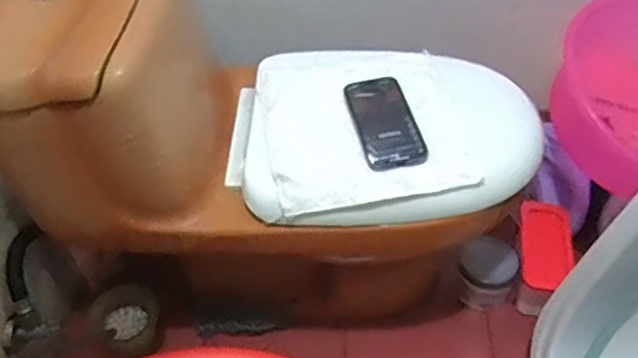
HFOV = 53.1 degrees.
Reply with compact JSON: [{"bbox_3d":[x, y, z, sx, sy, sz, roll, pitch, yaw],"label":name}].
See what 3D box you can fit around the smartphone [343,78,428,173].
[{"bbox_3d":[0.088,-0.077,0.864,0.080,0.017,0.160,-10,49,-8],"label":"smartphone"}]

